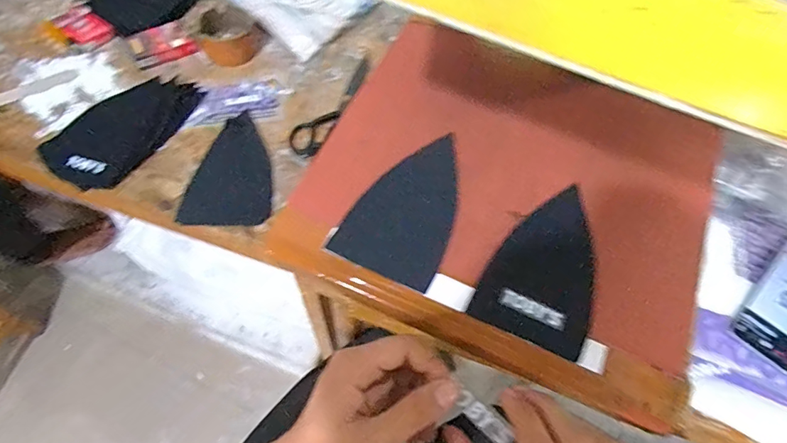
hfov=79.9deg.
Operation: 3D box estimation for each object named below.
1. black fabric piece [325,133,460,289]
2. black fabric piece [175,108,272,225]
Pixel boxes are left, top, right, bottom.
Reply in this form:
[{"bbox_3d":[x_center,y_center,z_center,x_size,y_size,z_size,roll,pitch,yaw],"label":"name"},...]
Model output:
[{"bbox_3d":[0.019,-0.017,0.458,0.097,0.004,0.159,27,65,9],"label":"black fabric piece"},{"bbox_3d":[-0.228,-0.074,0.650,0.111,0.011,0.168,-1,68,-12],"label":"black fabric piece"}]

